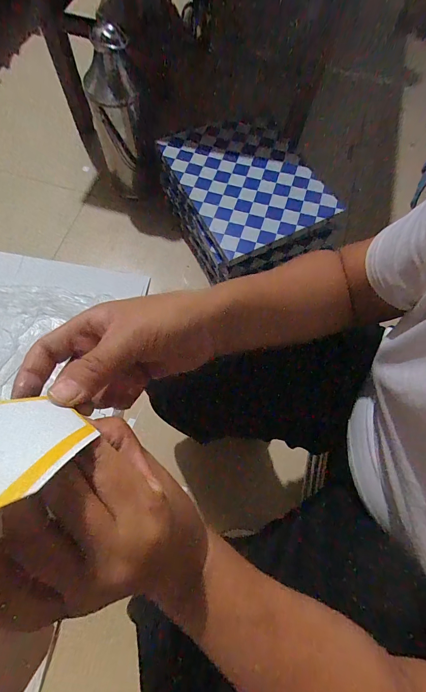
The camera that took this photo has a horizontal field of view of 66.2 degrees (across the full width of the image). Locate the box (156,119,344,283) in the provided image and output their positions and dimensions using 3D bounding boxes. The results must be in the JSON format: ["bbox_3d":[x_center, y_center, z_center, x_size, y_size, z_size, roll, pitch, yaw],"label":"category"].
[{"bbox_3d":[0.082,-0.377,0.851,0.316,0.201,0.418,-24,72,-12],"label":"box"}]

